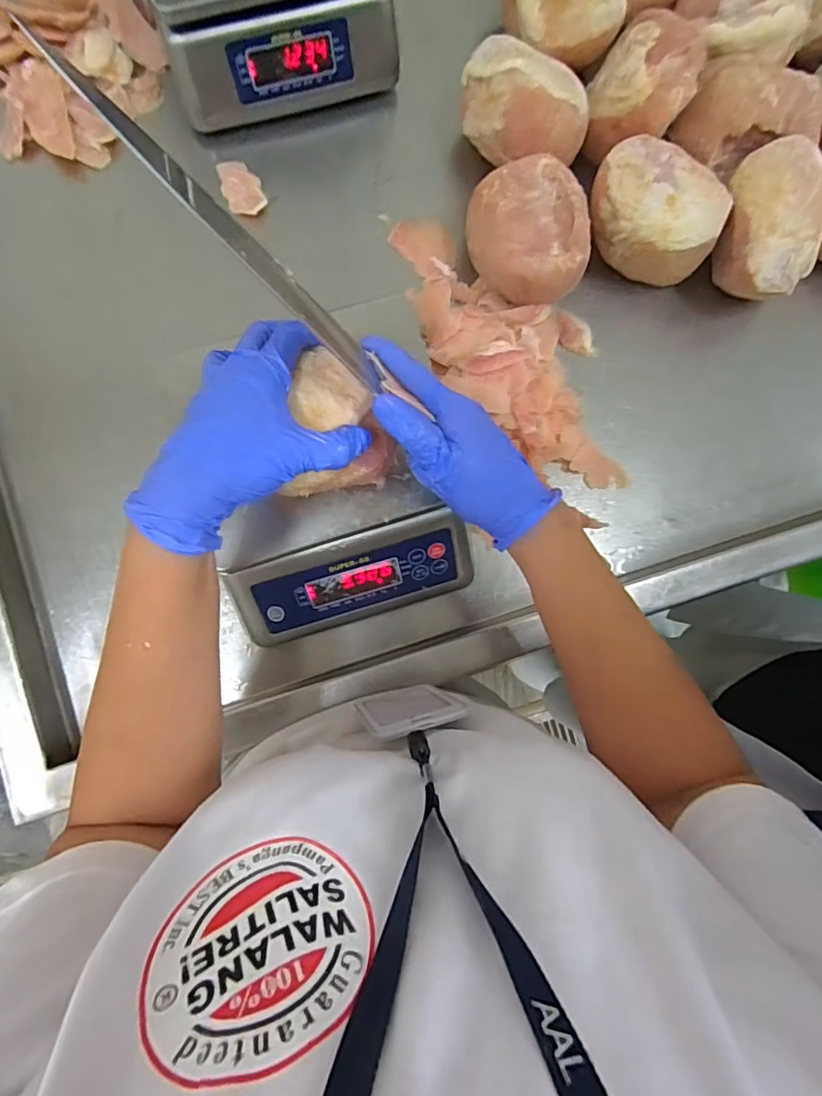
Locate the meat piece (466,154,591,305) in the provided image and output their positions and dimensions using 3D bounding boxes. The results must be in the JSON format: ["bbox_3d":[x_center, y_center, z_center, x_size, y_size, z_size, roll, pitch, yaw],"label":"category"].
[{"bbox_3d":[0.120,-0.314,0.545,0.112,0.084,0.132,-12,87,-5],"label":"meat piece"}]

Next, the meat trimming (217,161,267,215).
[{"bbox_3d":[-0.182,-0.386,0.568,0.039,0.011,0.065,-23,88,-6],"label":"meat trimming"}]

